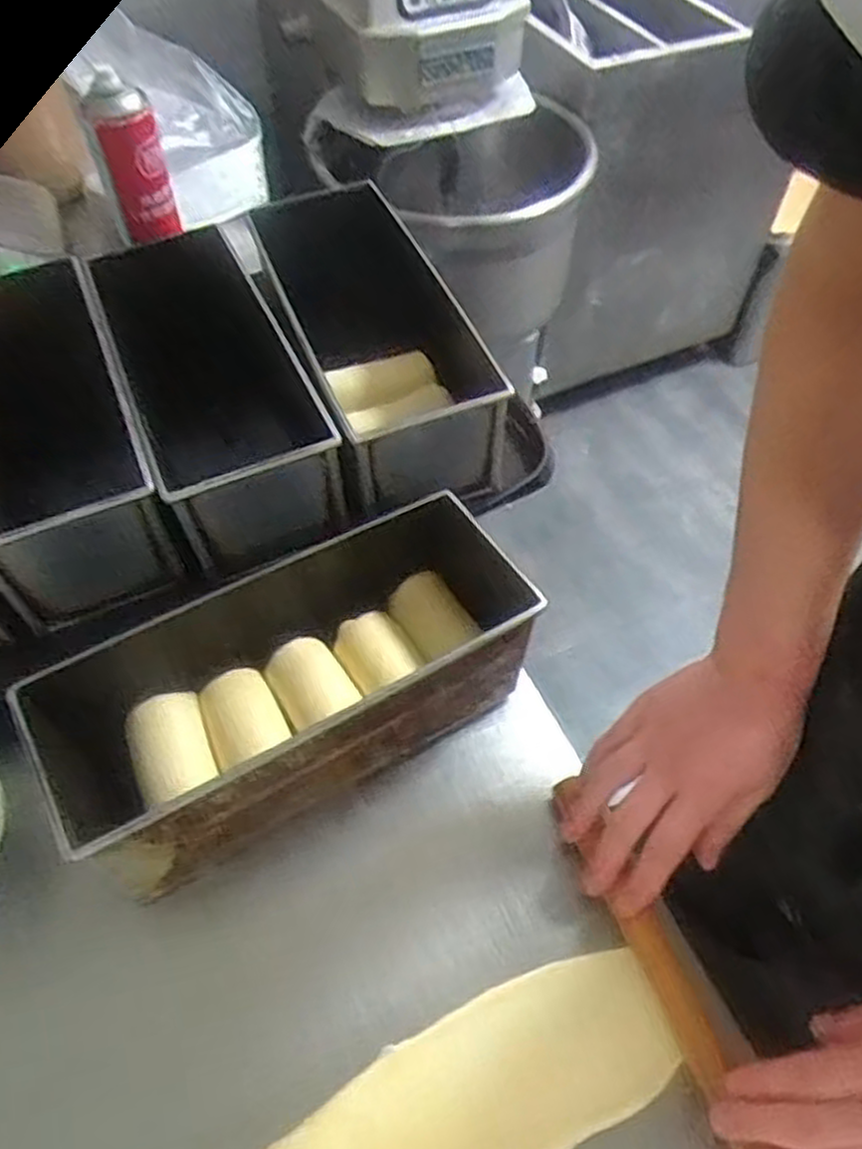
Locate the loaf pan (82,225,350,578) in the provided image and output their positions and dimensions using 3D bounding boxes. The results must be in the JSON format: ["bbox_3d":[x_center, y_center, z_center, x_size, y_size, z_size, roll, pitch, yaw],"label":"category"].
[{"bbox_3d":[-0.171,-0.138,0.656,0.138,0.109,0.259,-19,56,-15],"label":"loaf pan"}]

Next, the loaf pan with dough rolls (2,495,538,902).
[{"bbox_3d":[-0.095,0.076,0.572,0.331,0.112,0.151,-29,59,-21],"label":"loaf pan with dough rolls"}]

